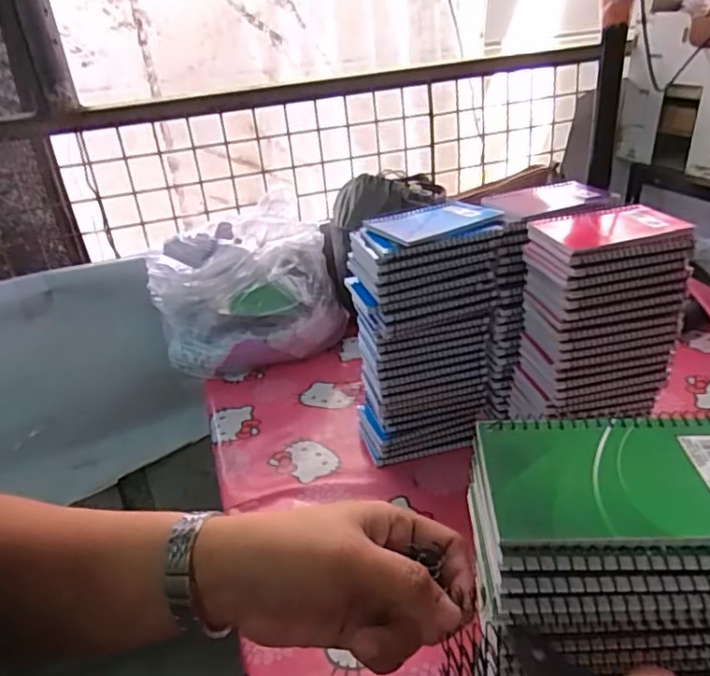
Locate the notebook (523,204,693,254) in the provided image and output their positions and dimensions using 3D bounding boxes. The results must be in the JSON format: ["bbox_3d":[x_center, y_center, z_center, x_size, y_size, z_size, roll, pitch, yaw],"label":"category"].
[{"bbox_3d":[0.254,-0.107,0.582,0.132,0.016,0.093,-8,28,-5],"label":"notebook"}]

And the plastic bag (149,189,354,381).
[{"bbox_3d":[-0.174,-0.078,0.969,0.286,0.219,0.233,-18,31,-22],"label":"plastic bag"}]

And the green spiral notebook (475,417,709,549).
[{"bbox_3d":[0.131,0.066,0.281,0.133,0.009,0.080,-2,29,6],"label":"green spiral notebook"}]

